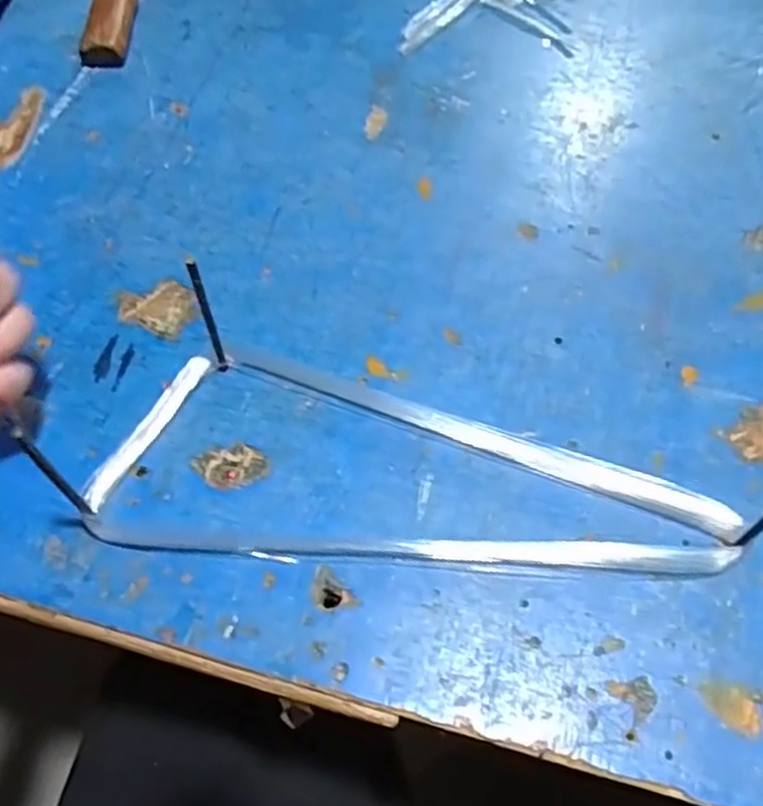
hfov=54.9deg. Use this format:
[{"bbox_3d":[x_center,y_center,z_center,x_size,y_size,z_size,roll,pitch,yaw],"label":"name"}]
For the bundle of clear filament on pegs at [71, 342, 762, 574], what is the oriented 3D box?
[{"bbox_3d":[0.014,0.026,0.318,0.262,0.005,0.092,4,62,2],"label":"bundle of clear filament on pegs"}]

